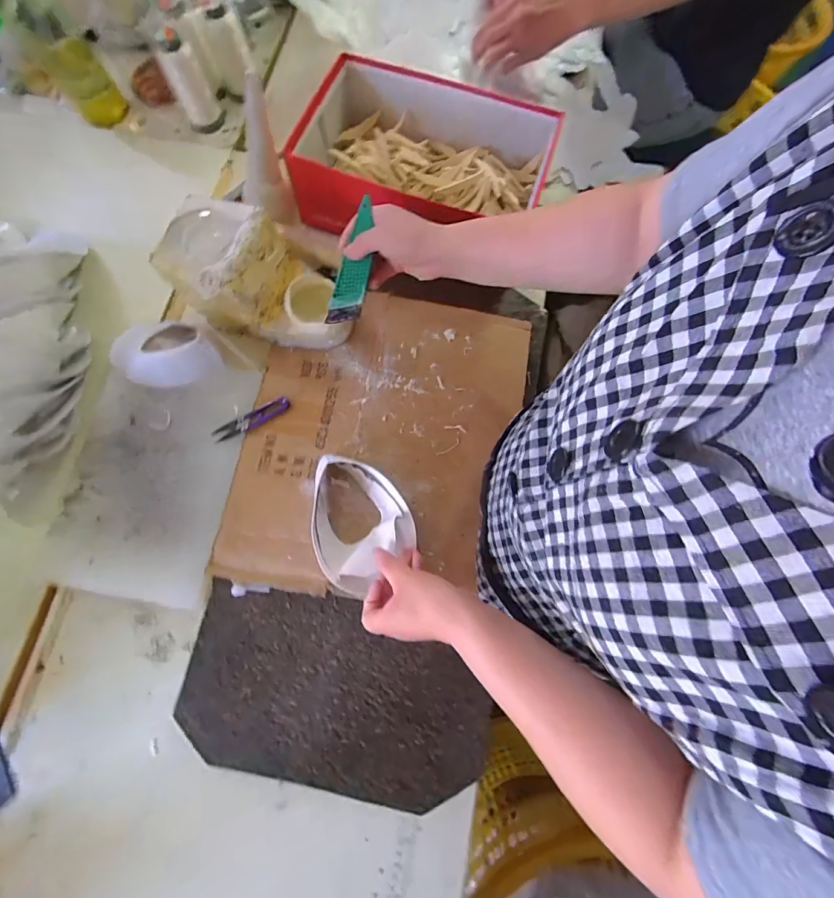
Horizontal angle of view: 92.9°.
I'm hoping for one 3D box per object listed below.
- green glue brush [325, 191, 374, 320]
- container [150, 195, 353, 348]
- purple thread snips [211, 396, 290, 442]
[{"bbox_3d":[-0.070,-0.211,0.454,0.039,0.008,0.137,18,101,5],"label":"green glue brush"},{"bbox_3d":[-0.186,-0.207,0.482,0.213,0.109,0.110,18,77,4],"label":"container"},{"bbox_3d":[-0.207,-0.036,0.496,0.099,0.006,0.021,-28,78,-7],"label":"purple thread snips"}]

